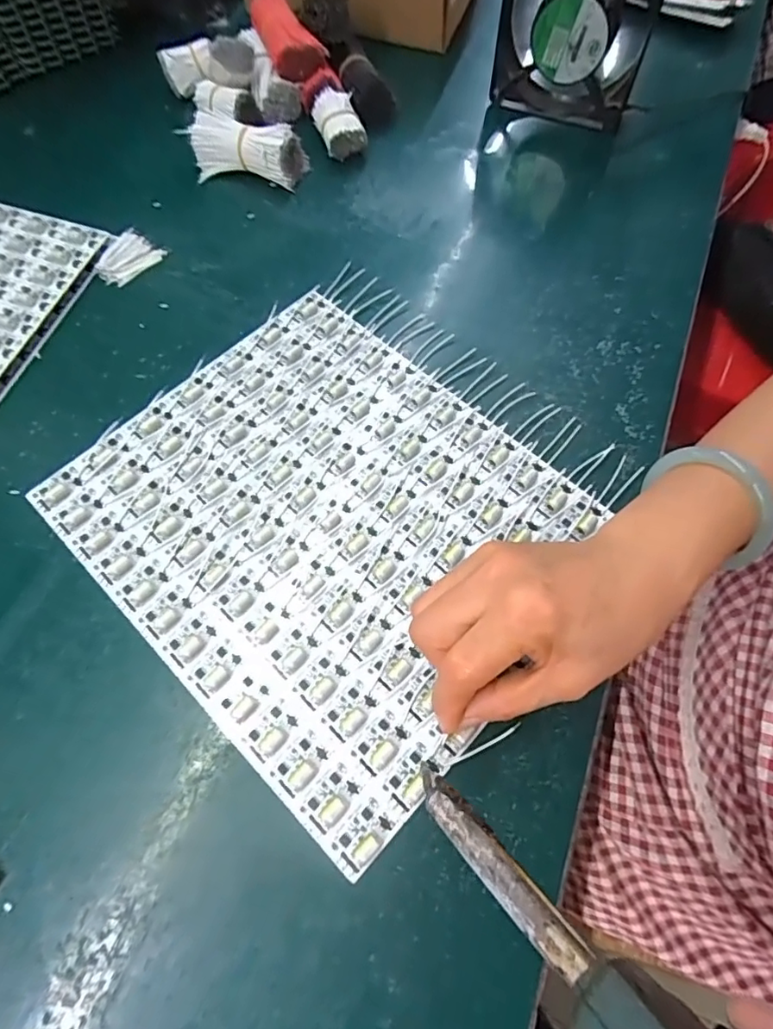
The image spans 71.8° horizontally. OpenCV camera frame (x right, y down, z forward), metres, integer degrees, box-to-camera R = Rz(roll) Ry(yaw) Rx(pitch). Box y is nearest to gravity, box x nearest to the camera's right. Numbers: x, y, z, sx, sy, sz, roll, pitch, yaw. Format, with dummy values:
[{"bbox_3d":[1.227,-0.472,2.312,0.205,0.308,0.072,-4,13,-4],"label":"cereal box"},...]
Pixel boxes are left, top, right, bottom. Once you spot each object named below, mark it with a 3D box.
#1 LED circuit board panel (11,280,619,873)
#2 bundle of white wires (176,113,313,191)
[{"bbox_3d":[-0.037,-0.003,0.326,0.282,0.008,0.243,41,72,17],"label":"LED circuit board panel"},{"bbox_3d":[-0.122,-0.308,0.452,0.102,0.035,0.048,19,67,9],"label":"bundle of white wires"}]

